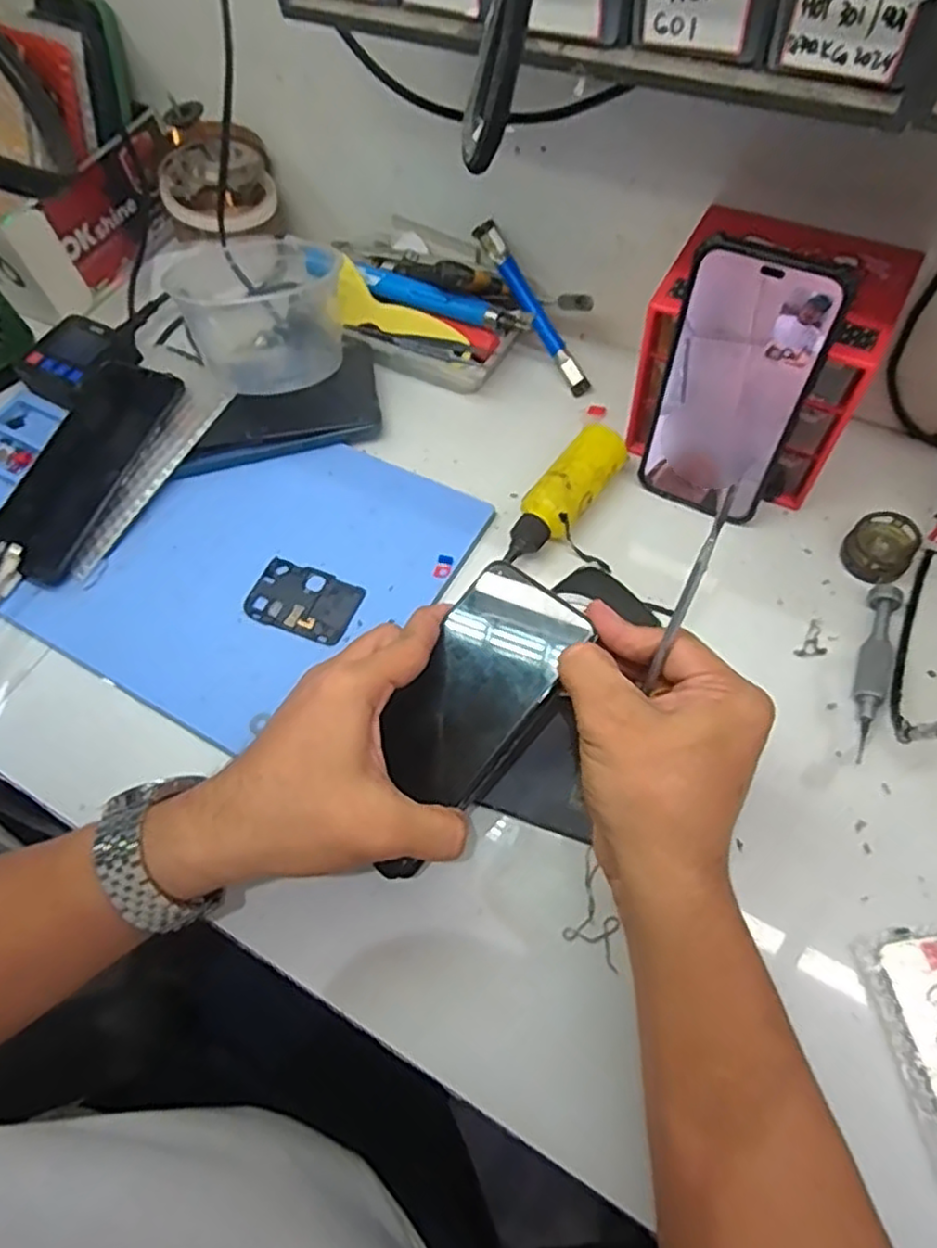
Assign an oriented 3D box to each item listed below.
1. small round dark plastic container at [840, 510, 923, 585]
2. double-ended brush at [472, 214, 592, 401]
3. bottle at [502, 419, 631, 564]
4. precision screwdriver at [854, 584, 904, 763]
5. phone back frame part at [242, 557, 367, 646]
[{"bbox_3d":[0.255,-0.047,0.433,0.043,0.018,0.038,-37,65,-14],"label":"small round dark plastic container"},{"bbox_3d":[0.048,-0.233,0.516,0.017,0.012,0.140,-34,95,-14],"label":"double-ended brush"},{"bbox_3d":[0.065,-0.085,0.460,0.034,0.036,0.120,33,69,20],"label":"bottle"},{"bbox_3d":[0.230,0.024,0.398,0.017,0.014,0.108,21,66,15],"label":"precision screwdriver"},{"bbox_3d":[-0.103,-0.015,0.438,0.068,0.004,0.045,21,66,15],"label":"phone back frame part"}]

